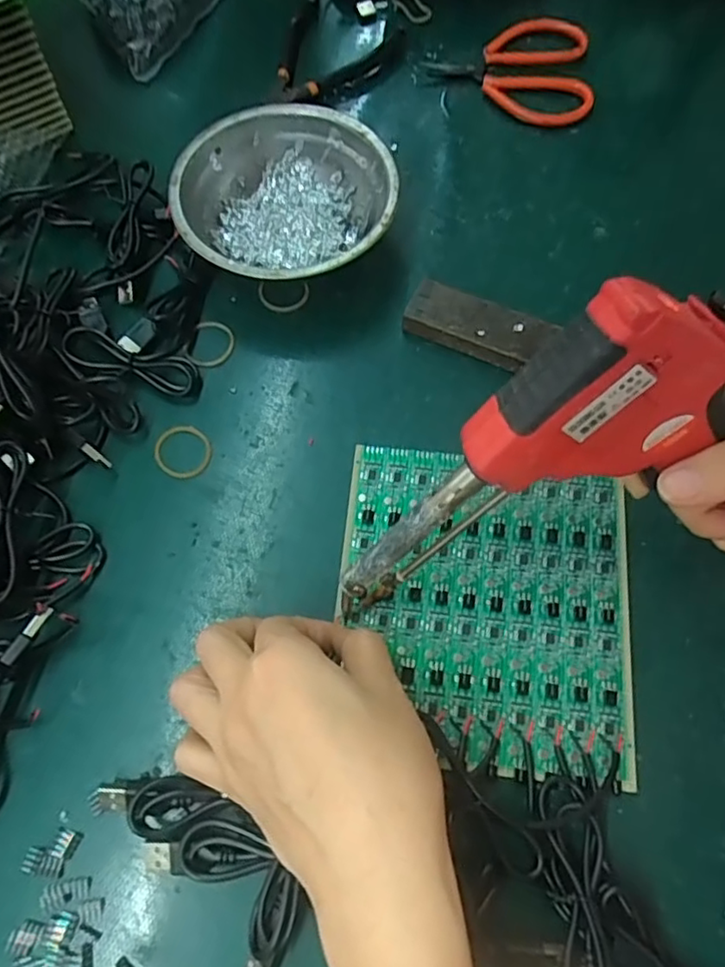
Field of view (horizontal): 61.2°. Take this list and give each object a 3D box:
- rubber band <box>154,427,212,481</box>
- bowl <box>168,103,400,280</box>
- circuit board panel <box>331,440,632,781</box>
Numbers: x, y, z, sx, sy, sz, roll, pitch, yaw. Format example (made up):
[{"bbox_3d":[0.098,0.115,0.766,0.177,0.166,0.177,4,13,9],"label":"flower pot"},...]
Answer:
[{"bbox_3d":[-0.097,-0.018,0.332,0.032,0.004,0.029,34,73,11],"label":"rubber band"},{"bbox_3d":[-0.044,-0.162,0.364,0.123,0.040,0.119,0,70,-1],"label":"bowl"},{"bbox_3d":[0.059,0.058,0.303,0.139,0.004,0.149,5,69,3],"label":"circuit board panel"}]

